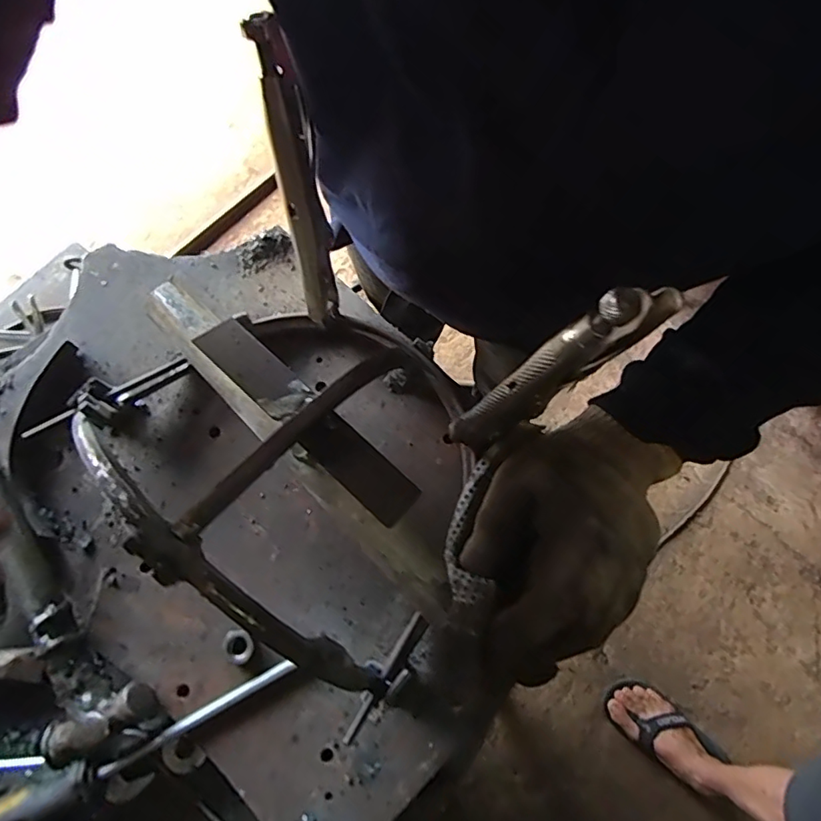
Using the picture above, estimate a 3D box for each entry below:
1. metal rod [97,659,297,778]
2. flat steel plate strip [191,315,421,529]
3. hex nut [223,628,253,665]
[{"bbox_3d":[-0.126,0.183,0.315,0.121,0.006,0.008,-28,75,-10],"label":"metal rod"},{"bbox_3d":[-0.055,0.003,0.273,0.140,0.005,0.025,42,66,9],"label":"flat steel plate strip"},{"bbox_3d":[-0.105,0.145,0.326,0.018,0.010,0.021,12,72,2],"label":"hex nut"}]

